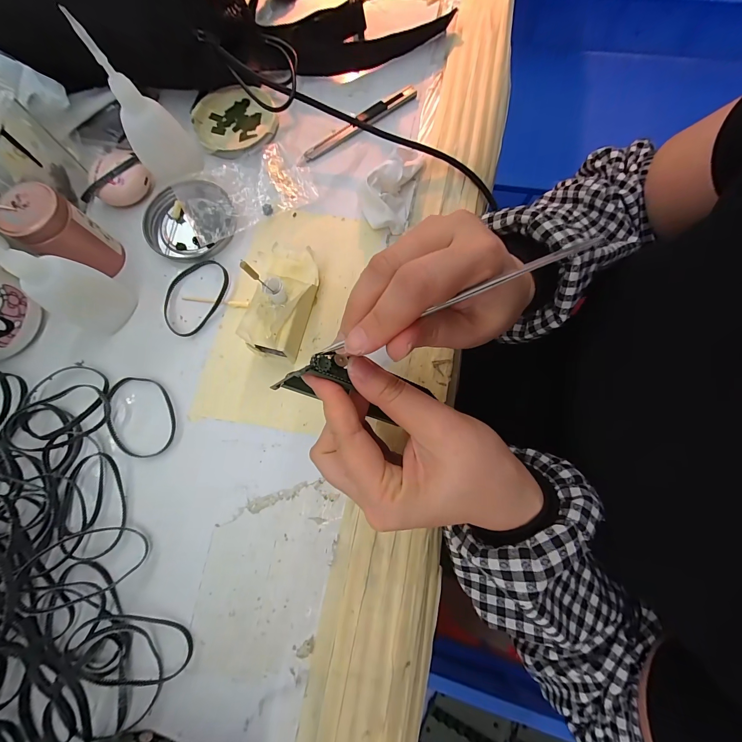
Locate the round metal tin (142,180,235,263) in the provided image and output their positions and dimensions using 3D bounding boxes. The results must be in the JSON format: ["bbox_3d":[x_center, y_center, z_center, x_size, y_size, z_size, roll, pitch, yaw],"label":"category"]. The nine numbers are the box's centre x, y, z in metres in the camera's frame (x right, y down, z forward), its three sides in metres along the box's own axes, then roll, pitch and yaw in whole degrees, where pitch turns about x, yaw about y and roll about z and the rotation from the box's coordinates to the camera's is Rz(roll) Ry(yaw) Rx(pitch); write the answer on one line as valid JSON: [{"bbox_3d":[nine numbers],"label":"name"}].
[{"bbox_3d":[-0.163,-0.135,0.284,0.080,0.014,0.078,0,77,0],"label":"round metal tin"}]

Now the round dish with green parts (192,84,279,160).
[{"bbox_3d":[-0.133,-0.243,0.309,0.080,0.015,0.079,0,77,0],"label":"round dish with green parts"}]

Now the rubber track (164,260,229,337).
[{"bbox_3d":[-0.152,-0.065,0.270,0.048,0.006,0.070,30,79,6],"label":"rubber track"}]

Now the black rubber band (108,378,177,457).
[{"bbox_3d":[-0.180,0.035,0.247,0.046,0.004,0.067,-23,78,-5],"label":"black rubber band"}]

